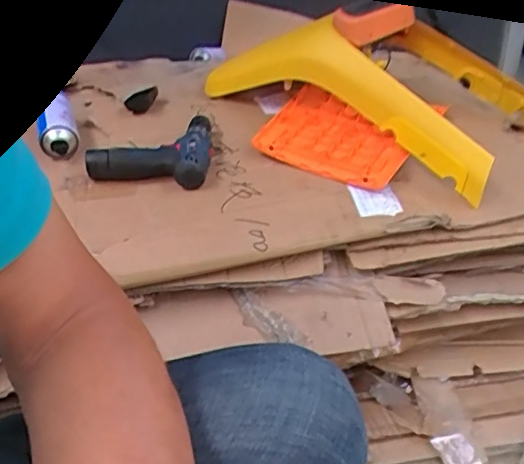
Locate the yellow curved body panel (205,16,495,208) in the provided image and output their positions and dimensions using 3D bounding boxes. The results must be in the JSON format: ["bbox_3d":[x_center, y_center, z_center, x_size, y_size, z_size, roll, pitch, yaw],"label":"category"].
[{"bbox_3d":[0.122,-0.249,1.008,0.079,0.209,0.600,-25,37,-37],"label":"yellow curved body panel"}]

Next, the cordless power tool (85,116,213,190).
[{"bbox_3d":[-0.177,-0.135,0.931,0.189,0.063,0.157,2,27,5],"label":"cordless power tool"}]

